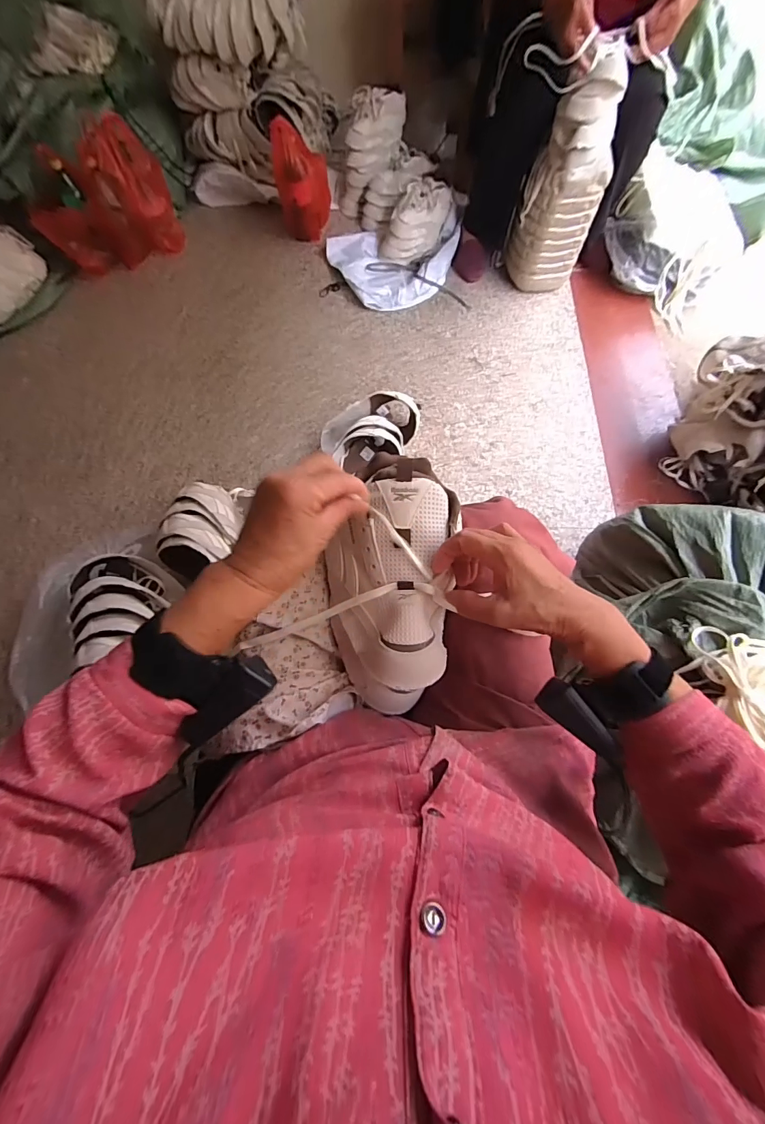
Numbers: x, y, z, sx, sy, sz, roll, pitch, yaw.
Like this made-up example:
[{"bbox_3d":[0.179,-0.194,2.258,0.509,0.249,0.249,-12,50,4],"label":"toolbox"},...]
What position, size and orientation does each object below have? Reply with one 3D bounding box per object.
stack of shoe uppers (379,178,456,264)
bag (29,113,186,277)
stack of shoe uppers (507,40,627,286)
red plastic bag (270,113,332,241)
[{"bbox_3d":[0.098,-1.026,1.246,0.183,0.138,0.186,21,69,9],"label":"stack of shoe uppers"},{"bbox_3d":[-0.809,-1.034,1.197,0.374,0.253,0.198,-23,69,-8],"label":"bag"},{"bbox_3d":[0.465,-0.936,1.046,0.163,0.428,0.132,-17,68,-5],"label":"stack of shoe uppers"},{"bbox_3d":[-0.238,-1.127,1.237,0.152,0.251,0.108,-6,68,-2],"label":"red plastic bag"}]

